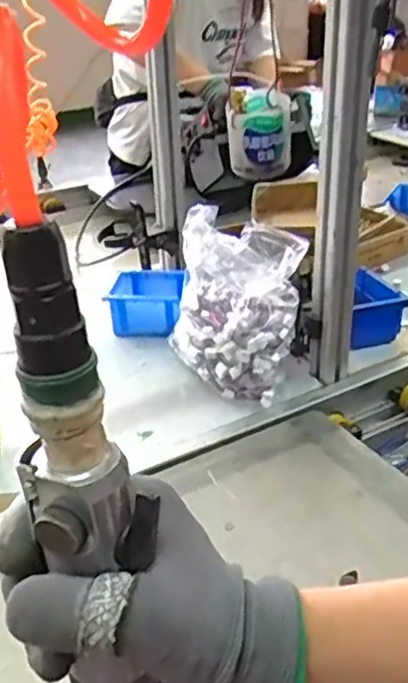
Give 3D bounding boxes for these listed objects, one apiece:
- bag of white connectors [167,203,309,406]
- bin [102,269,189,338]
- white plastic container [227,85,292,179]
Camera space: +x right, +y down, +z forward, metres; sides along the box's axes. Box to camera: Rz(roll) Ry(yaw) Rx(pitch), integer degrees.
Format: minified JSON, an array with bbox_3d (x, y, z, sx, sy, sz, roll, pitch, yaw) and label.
[{"bbox_3d":[0.039,-0.040,0.903,0.166,0.207,0.135,16,34,29],"label":"bag of white connectors"},{"bbox_3d":[-0.088,-0.063,1.080,0.120,0.076,0.110,3,29,8],"label":"bin"},{"bbox_3d":[0.057,-0.209,0.685,0.063,0.076,0.057,1,29,5],"label":"white plastic container"}]

